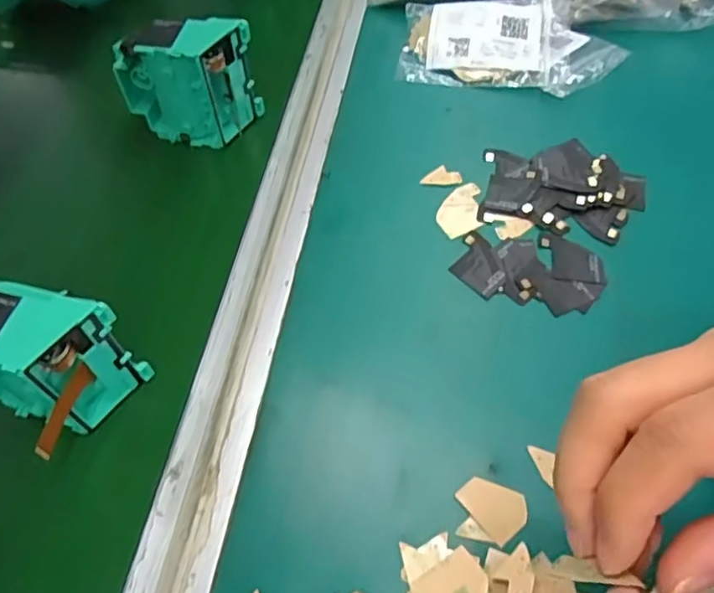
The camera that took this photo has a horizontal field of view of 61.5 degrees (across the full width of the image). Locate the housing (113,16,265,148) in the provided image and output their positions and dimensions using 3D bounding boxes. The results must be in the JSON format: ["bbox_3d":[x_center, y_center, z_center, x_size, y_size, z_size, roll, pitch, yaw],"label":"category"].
[{"bbox_3d":[-0.109,-0.140,0.390,0.079,0.074,0.037,6,58,5],"label":"housing"}]

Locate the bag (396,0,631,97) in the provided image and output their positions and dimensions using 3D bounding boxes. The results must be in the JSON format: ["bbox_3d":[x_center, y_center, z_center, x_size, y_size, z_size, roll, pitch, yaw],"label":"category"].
[{"bbox_3d":[0.112,-0.186,0.436,0.152,0.023,0.082,12,59,8],"label":"bag"}]

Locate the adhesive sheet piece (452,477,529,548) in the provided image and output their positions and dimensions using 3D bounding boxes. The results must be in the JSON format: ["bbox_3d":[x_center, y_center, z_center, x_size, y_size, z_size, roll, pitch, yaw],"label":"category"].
[{"bbox_3d":[0.063,0.094,0.274,0.023,0.004,0.030,-36,64,-19],"label":"adhesive sheet piece"}]

